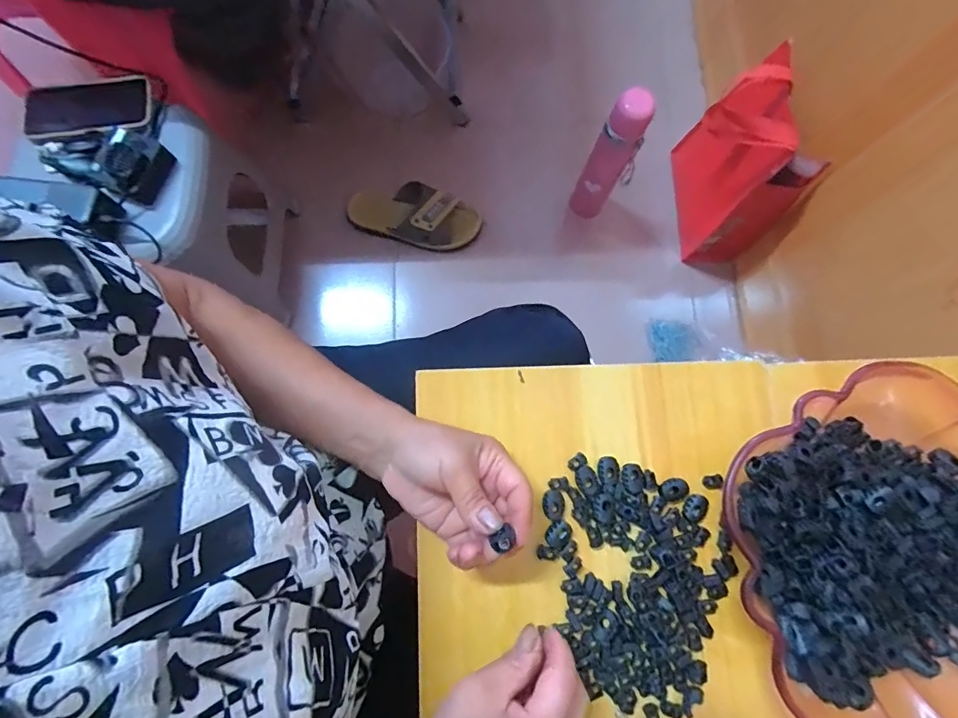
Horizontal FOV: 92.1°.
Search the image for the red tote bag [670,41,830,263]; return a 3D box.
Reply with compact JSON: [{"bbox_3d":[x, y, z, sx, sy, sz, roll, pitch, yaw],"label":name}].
[{"bbox_3d":[0.456,-0.343,0.825,0.110,0.271,0.248,-6,78,-2],"label":"red tote bag"}]

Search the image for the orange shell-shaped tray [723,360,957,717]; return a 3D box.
[{"bbox_3d":[0.309,0.143,0.333,0.261,0.050,0.262,-25,80,-5],"label":"orange shell-shaped tray"}]

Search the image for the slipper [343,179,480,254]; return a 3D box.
[{"bbox_3d":[-0.127,-0.287,0.913,0.264,0.064,0.114,15,79,3],"label":"slipper"}]

